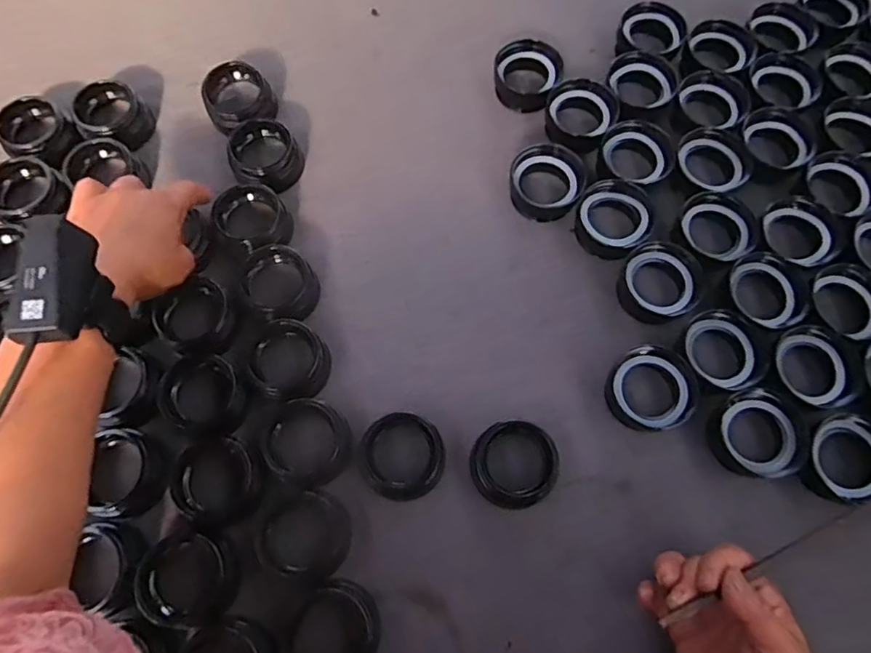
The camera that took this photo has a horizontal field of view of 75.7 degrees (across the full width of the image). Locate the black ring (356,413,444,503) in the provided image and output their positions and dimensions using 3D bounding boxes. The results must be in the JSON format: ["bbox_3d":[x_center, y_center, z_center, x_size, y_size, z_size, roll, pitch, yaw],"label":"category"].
[{"bbox_3d":[-0.025,0.101,0.436,0.066,0.022,0.062,1,68,-1],"label":"black ring"}]

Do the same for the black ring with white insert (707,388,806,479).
[{"bbox_3d":[0.247,0.083,0.433,0.060,0.028,0.065,1,68,-1],"label":"black ring with white insert"}]

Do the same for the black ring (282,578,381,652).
[{"bbox_3d":[-0.072,0.216,0.395,0.062,0.011,0.067,1,68,-1],"label":"black ring"}]

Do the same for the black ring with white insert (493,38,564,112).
[{"bbox_3d":[0.091,-0.252,0.562,0.066,0.039,0.056,30,70,10],"label":"black ring with white insert"}]

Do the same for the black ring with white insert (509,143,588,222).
[{"bbox_3d":[0.102,-0.133,0.511,0.063,0.043,0.058,1,68,-1],"label":"black ring with white insert"}]

